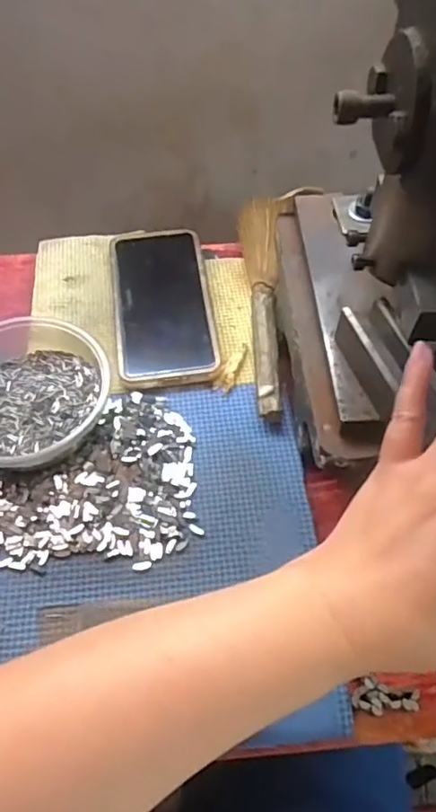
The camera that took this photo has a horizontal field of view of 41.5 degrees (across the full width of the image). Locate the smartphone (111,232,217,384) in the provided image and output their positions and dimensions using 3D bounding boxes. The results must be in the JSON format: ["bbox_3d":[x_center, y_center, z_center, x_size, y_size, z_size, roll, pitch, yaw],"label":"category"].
[{"bbox_3d":[-0.045,-0.083,0.461,0.074,0.011,0.154,-6,58,-5],"label":"smartphone"}]

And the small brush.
[{"bbox_3d":[0.035,-0.090,0.459,0.030,0.017,0.226,1,58,0],"label":"small brush"}]

